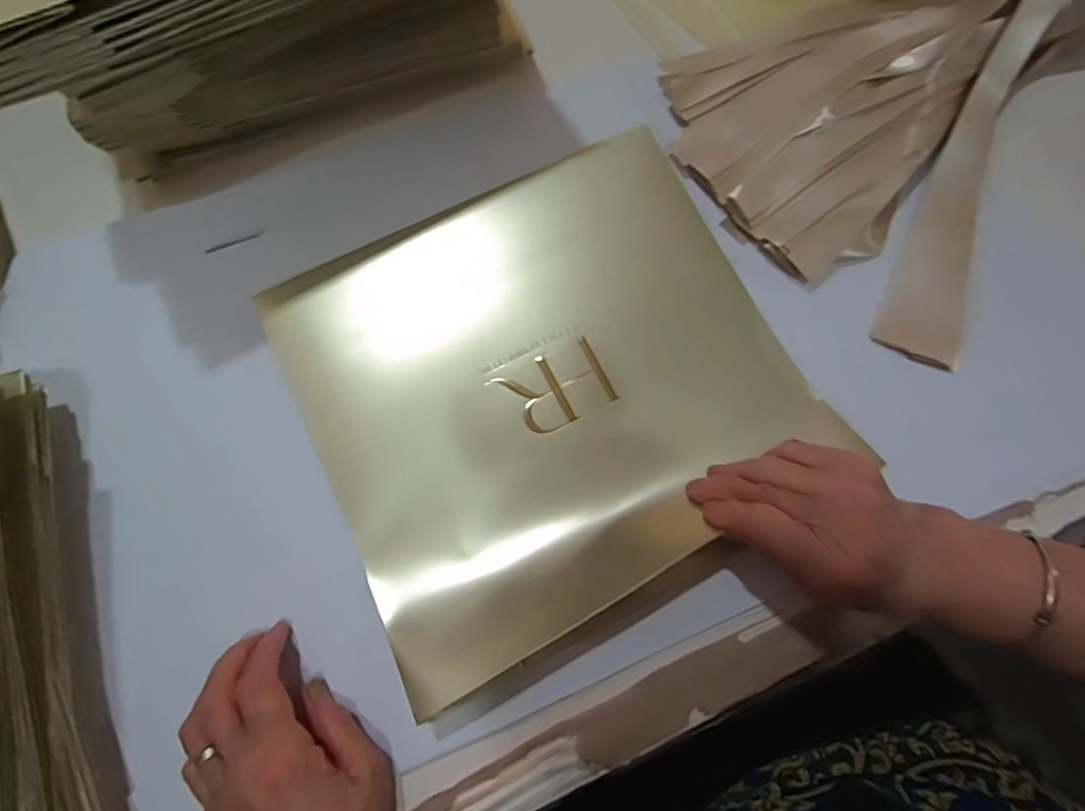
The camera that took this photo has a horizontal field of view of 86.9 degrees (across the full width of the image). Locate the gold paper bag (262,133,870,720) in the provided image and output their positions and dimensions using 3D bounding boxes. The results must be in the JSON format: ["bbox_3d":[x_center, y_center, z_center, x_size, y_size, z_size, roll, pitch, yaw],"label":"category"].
[{"bbox_3d":[0.004,-0.017,0.370,0.297,0.026,0.274,-28,76,-8],"label":"gold paper bag"}]

